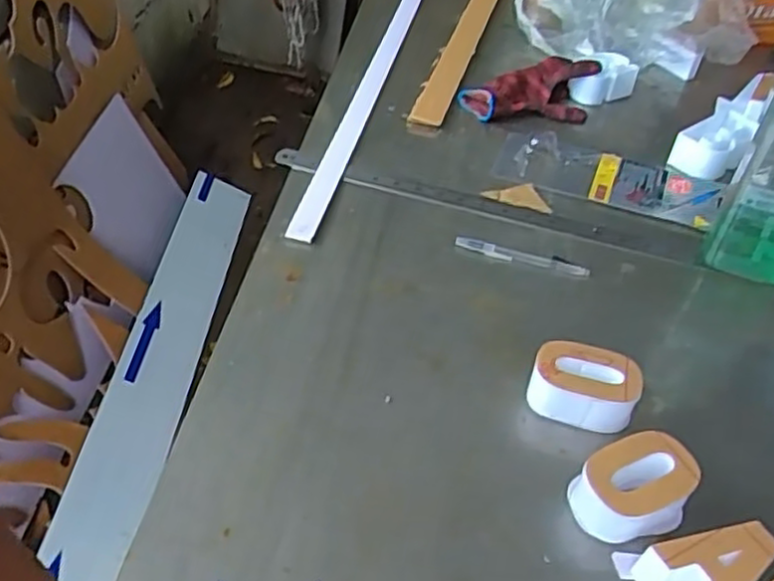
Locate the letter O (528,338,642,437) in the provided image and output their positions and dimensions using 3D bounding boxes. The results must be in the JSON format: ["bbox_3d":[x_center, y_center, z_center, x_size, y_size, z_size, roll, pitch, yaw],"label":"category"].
[{"bbox_3d":[0.163,0.083,0.603,0.087,0.051,0.058,12,45,6],"label":"letter O"}]

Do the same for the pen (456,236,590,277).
[{"bbox_3d":[0.138,-0.037,0.745,0.135,0.011,0.016,13,45,8],"label":"pen"}]

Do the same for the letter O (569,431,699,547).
[{"bbox_3d":[0.183,0.149,0.539,0.081,0.055,0.059,-15,48,-19],"label":"letter O"}]

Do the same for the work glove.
[{"bbox_3d":[0.191,-0.269,0.953,0.185,0.040,0.117,-17,49,-21],"label":"work glove"}]

